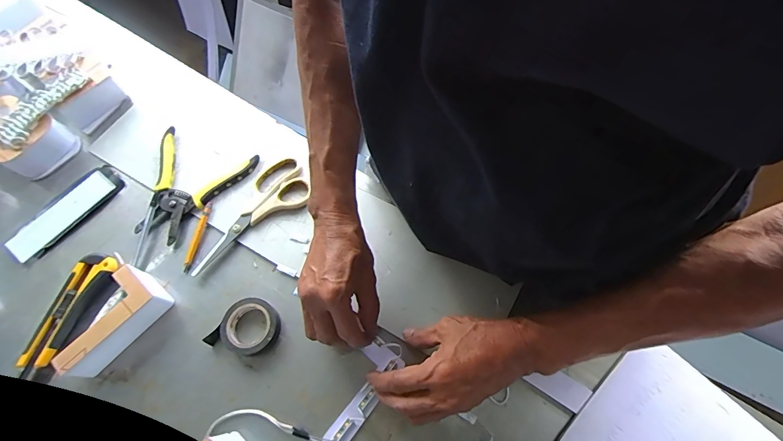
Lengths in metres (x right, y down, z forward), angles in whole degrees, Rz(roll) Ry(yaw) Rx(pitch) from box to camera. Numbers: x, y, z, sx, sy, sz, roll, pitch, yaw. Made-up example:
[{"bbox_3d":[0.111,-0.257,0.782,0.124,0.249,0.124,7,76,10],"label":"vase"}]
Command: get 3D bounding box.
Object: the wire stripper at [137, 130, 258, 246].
[{"bbox_3d":[-0.282,-0.053,0.509,0.134,0.018,0.155,29,71,14],"label":"wire stripper"}]

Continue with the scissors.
[{"bbox_3d":[-0.188,-0.011,0.490,0.174,0.010,0.070,-35,70,-12],"label":"scissors"}]

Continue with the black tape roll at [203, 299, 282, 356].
[{"bbox_3d":[-0.163,0.119,0.430,0.078,0.024,0.059,12,68,8],"label":"black tape roll"}]

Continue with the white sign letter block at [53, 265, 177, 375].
[{"bbox_3d":[-0.311,0.110,0.425,0.051,0.051,0.115,38,73,17],"label":"white sign letter block"}]

